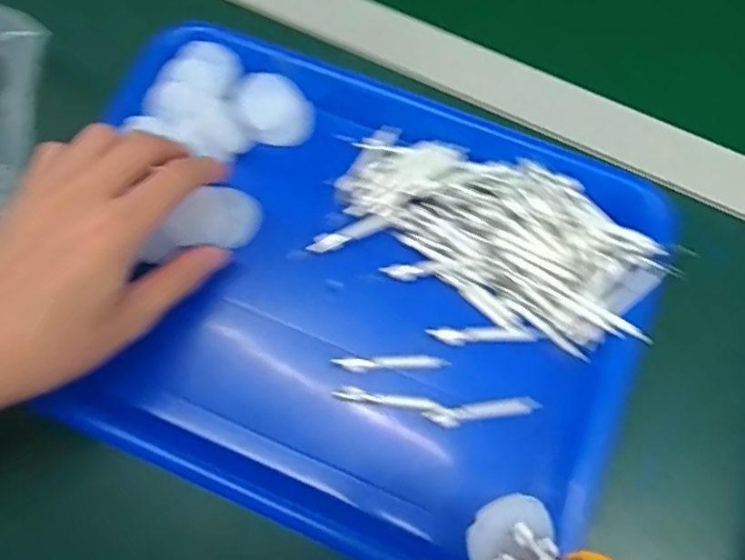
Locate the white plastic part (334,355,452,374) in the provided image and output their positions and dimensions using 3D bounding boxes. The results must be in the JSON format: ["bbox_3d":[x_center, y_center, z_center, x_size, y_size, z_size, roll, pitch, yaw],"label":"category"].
[{"bbox_3d":[0.010,0.046,0.344,0.062,0.004,0.009,-2,73,0],"label":"white plastic part"}]

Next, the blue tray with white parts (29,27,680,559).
[{"bbox_3d":[-0.018,0.004,0.347,0.319,0.032,0.251,22,74,7],"label":"blue tray with white parts"}]

